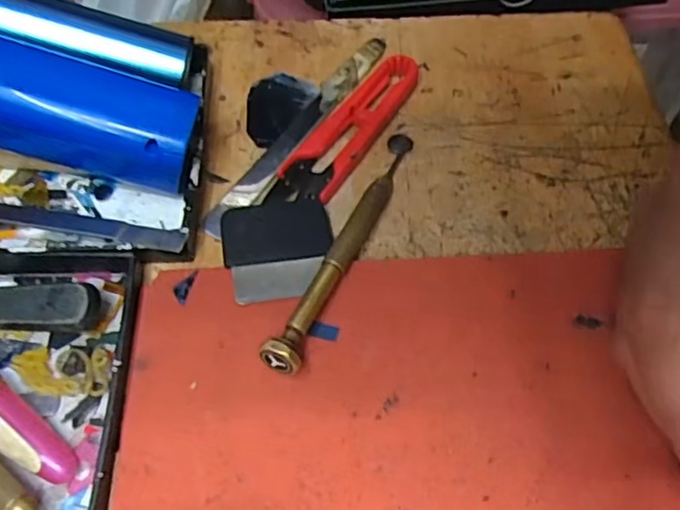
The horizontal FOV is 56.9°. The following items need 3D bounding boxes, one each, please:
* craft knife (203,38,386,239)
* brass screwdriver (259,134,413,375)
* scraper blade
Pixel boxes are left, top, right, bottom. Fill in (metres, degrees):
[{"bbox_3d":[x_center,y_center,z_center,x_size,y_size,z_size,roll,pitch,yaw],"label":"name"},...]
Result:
[{"bbox_3d":[-0.016,-0.054,0.268,0.012,0.007,0.125,29,62,17],"label":"craft knife"},{"bbox_3d":[0.003,-0.009,0.232,0.014,0.011,0.117,21,60,12],"label":"brass screwdriver"},{"bbox_3d":[-0.022,-0.003,0.232,0.039,0.004,0.041,-11,59,-7],"label":"scraper blade"}]

